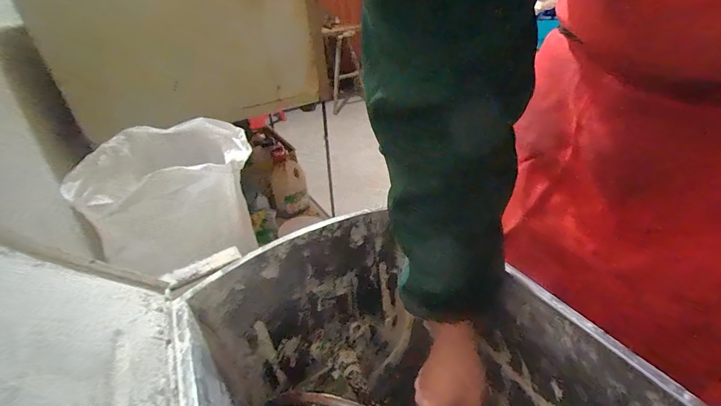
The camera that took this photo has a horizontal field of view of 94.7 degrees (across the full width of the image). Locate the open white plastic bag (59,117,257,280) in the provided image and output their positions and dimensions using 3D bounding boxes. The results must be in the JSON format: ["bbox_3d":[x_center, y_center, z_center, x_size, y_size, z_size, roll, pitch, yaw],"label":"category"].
[{"bbox_3d":[-0.364,-0.040,0.658,0.278,0.158,0.323,-13,33,-12],"label":"open white plastic bag"}]

